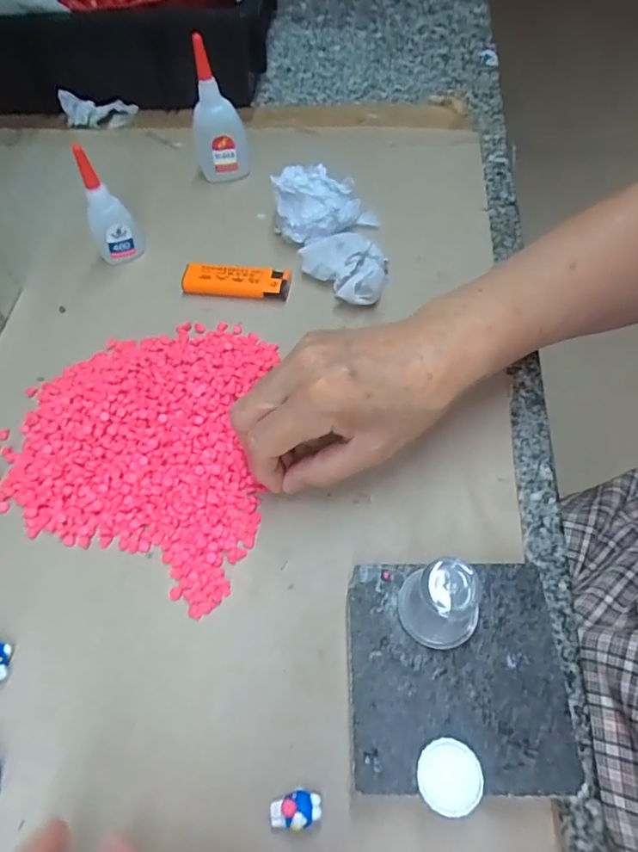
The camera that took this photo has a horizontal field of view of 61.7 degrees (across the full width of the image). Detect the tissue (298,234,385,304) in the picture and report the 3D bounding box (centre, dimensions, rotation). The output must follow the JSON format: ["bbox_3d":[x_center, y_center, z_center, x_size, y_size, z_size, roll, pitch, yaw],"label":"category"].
[{"bbox_3d":[0.018,-0.116,0.394,0.064,0.028,0.055,8,59,8],"label":"tissue"}]

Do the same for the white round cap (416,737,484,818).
[{"bbox_3d":[0.055,0.148,0.226,0.027,0.005,0.027,-1,58,2],"label":"white round cap"}]

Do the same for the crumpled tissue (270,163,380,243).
[{"bbox_3d":[0.001,-0.172,0.420,0.069,0.047,0.058,-34,63,-17],"label":"crumpled tissue"}]

